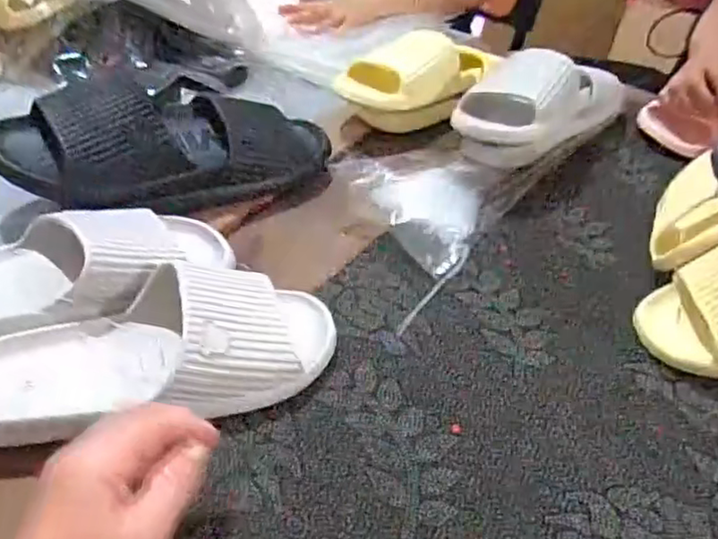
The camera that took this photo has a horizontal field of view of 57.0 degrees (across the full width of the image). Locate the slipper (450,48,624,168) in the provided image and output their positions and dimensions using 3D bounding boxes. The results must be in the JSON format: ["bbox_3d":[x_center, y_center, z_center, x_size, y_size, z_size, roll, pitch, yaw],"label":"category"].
[{"bbox_3d":[0.211,-0.201,0.740,0.258,0.080,0.091,-28,52,-35],"label":"slipper"}]

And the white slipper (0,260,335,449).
[{"bbox_3d":[-0.136,0.054,0.448,0.243,0.066,0.103,-8,43,-18],"label":"white slipper"}]

